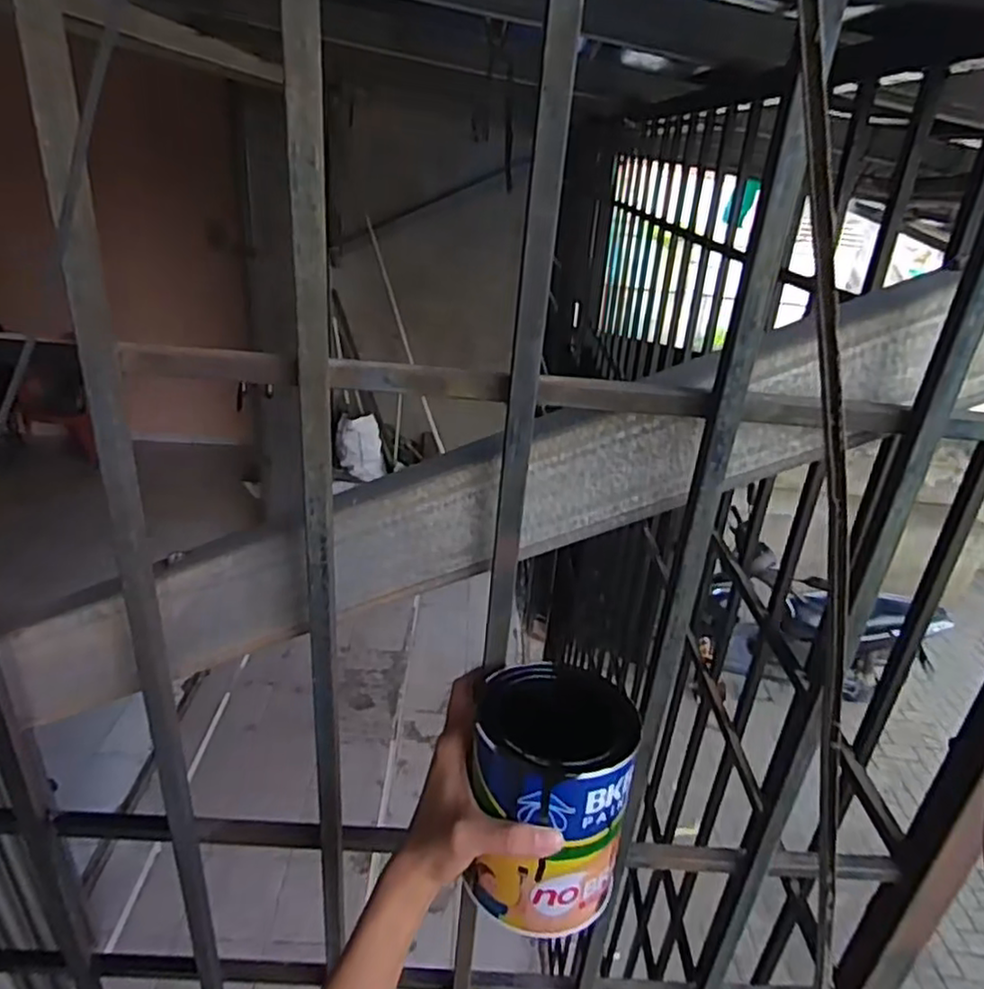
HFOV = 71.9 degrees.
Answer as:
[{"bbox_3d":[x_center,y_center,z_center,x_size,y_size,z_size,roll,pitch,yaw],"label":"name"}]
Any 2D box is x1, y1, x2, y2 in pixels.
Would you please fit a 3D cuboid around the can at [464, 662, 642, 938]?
[{"bbox_3d":[0.035,0.184,0.414,0.091,0.122,0.092,4,28,-2],"label":"can"}]

